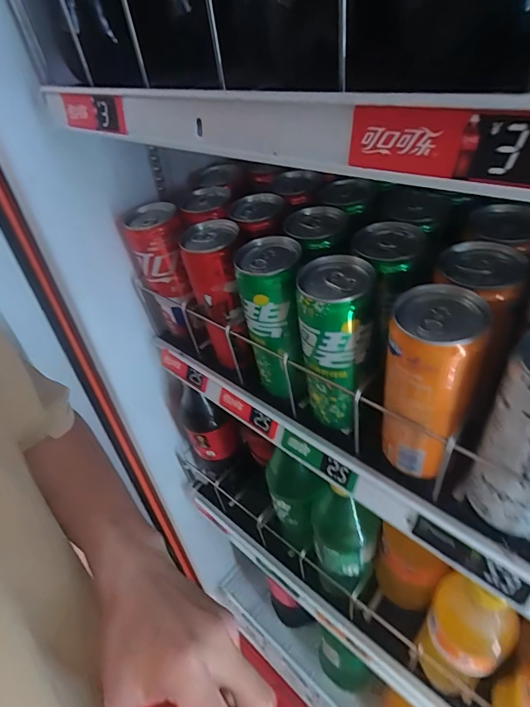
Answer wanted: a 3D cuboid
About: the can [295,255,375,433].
[{"bbox_3d":[0.052,0.002,0.316,0.053,0.140,0.053,-3,38,2],"label":"can"}]

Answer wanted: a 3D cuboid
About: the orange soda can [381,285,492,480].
[{"bbox_3d":[0.108,0.029,0.275,0.051,0.137,0.051,18,43,26],"label":"orange soda can"}]

